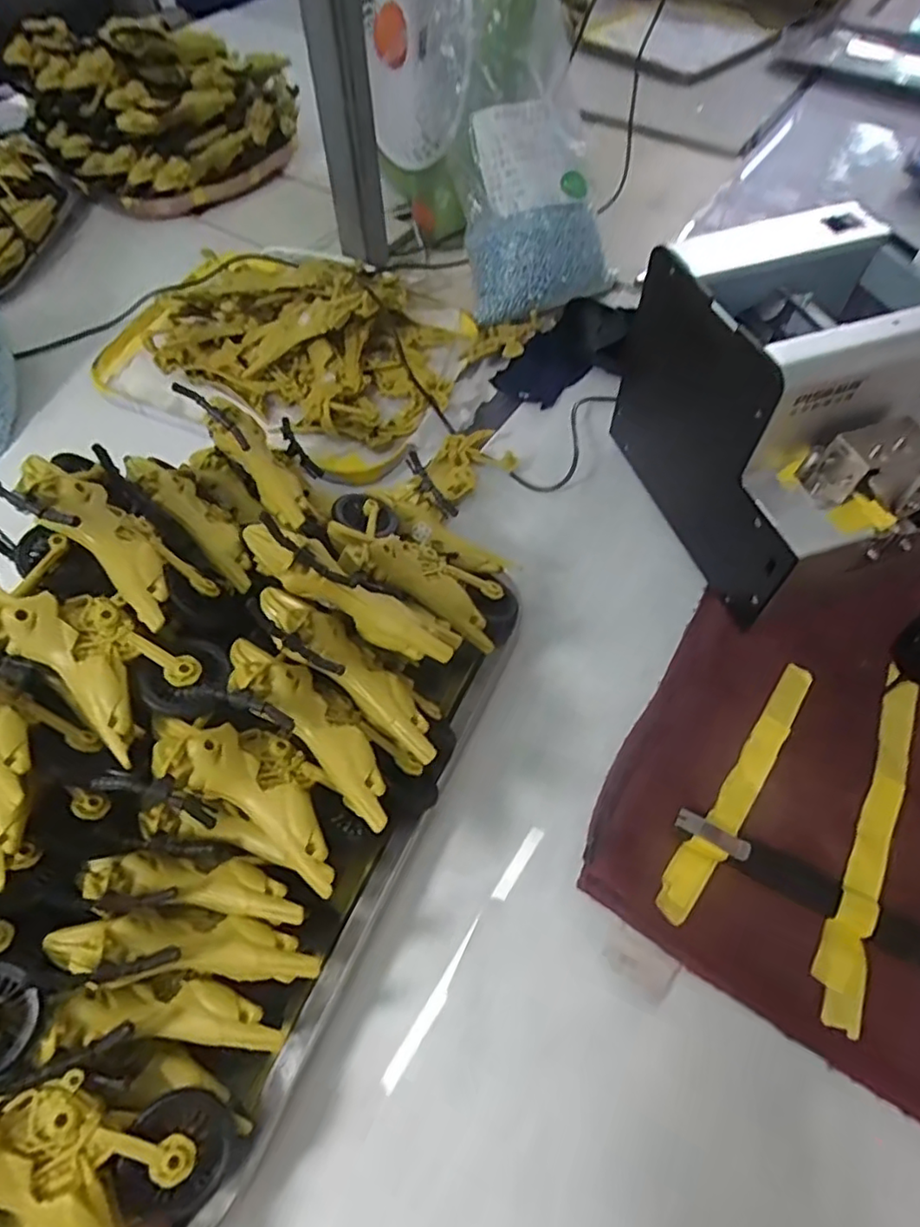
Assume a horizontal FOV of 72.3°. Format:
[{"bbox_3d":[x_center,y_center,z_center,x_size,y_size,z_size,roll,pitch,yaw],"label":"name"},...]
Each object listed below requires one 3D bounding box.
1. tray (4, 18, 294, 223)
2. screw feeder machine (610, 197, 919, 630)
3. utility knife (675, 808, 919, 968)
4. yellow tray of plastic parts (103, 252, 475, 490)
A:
[{"bbox_3d":[-0.303,-0.507,0.633,0.215,0.126,0.198,38,66,20],"label":"tray"},{"bbox_3d":[0.197,-0.117,0.378,0.136,0.153,0.190,-19,59,-6],"label":"screw feeder machine"},{"bbox_3d":[0.170,0.131,0.300,0.134,0.012,0.020,26,61,17],"label":"utility knife"},{"bbox_3d":[-0.133,-0.230,0.500,0.273,0.056,0.210,24,62,14],"label":"yellow tray of plastic parts"}]

